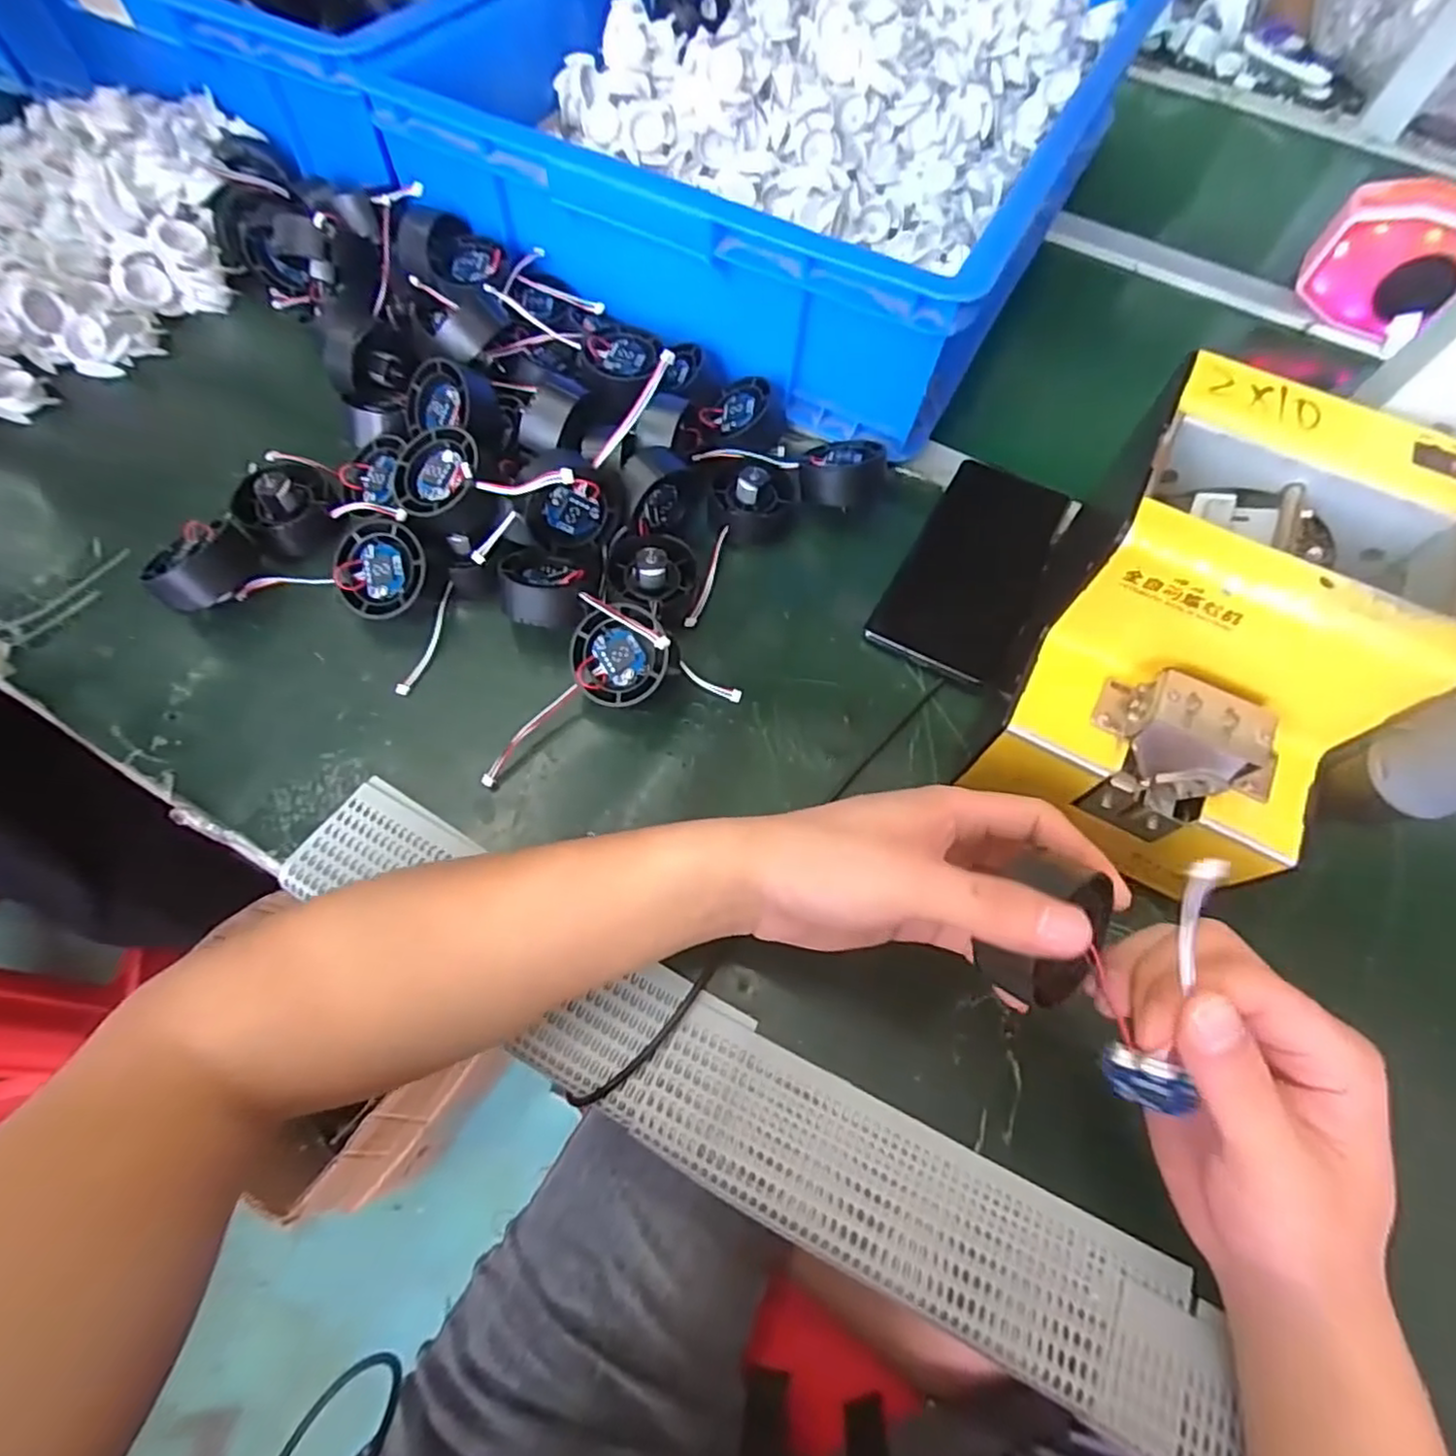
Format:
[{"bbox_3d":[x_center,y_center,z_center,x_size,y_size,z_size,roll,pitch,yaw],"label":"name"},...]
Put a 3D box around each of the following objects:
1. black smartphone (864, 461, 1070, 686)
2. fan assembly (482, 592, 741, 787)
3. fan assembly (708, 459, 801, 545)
[{"bbox_3d":[0.152,-0.101,0.421,0.077,0.009,0.158,25,70,16],"label":"black smartphone"},{"bbox_3d":[-0.071,-0.029,0.357,0.132,0.032,0.071,-18,67,-11],"label":"fan assembly"},{"bbox_3d":[0.017,-0.146,0.420,0.054,0.026,0.051,15,65,4],"label":"fan assembly"}]

